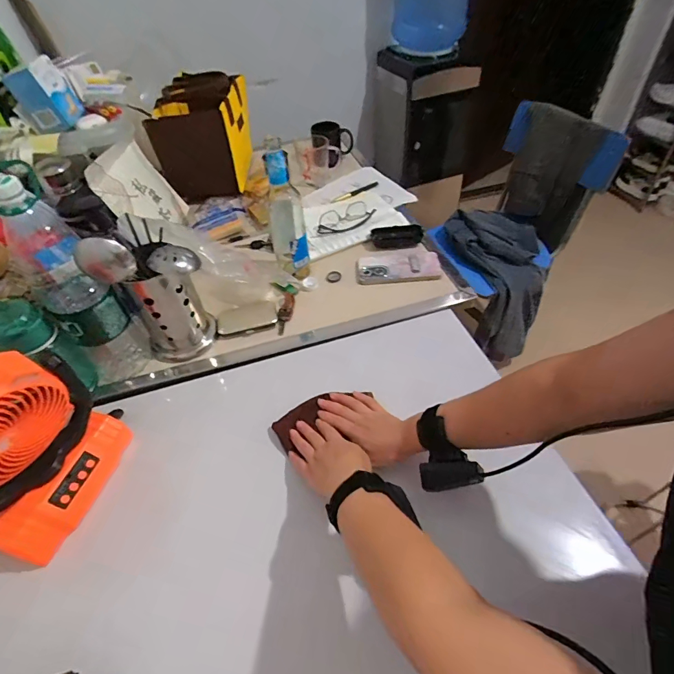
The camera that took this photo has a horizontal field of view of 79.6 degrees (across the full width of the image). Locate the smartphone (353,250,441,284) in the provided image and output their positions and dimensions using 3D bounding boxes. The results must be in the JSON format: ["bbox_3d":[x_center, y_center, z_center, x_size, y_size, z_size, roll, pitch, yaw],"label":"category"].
[{"bbox_3d":[0.120,-0.145,0.811,0.161,0.016,0.088,-4,46,5],"label":"smartphone"}]

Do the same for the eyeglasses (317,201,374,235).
[{"bbox_3d":[0.020,-0.268,0.898,0.138,0.035,0.048,-24,51,-17],"label":"eyeglasses"}]

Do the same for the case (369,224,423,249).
[{"bbox_3d":[0.126,-0.218,0.865,0.107,0.029,0.052,-6,48,-1],"label":"case"}]

